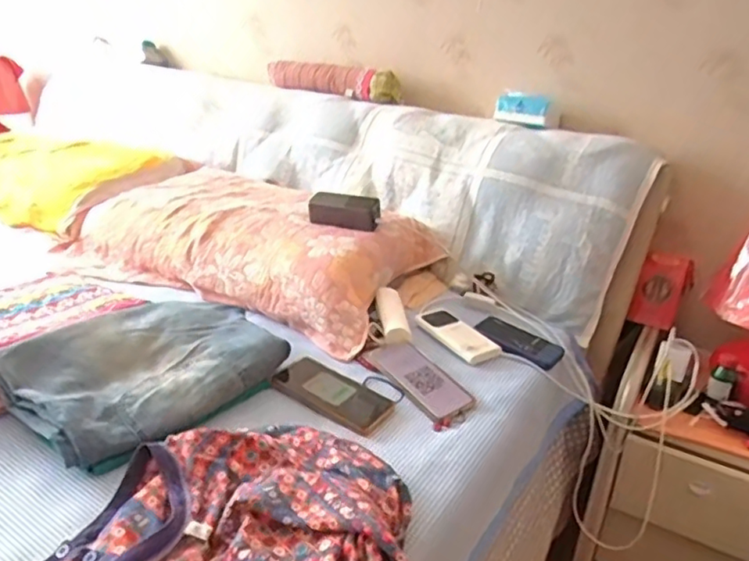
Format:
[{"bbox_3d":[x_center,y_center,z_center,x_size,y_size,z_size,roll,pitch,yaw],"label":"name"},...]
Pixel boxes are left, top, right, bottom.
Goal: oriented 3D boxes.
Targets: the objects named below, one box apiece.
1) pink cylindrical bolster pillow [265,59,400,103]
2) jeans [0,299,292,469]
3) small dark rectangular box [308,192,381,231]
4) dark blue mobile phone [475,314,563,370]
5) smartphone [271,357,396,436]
[{"bbox_3d":[-0.116,-0.507,1.527,0.083,0.080,0.450,-17,31,-40],"label":"pink cylindrical bolster pillow"},{"bbox_3d":[-0.297,0.111,0.801,0.235,0.058,0.328,22,29,36],"label":"jeans"},{"bbox_3d":[-0.057,-0.135,1.117,0.133,0.045,0.058,10,24,13],"label":"small dark rectangular box"},{"bbox_3d":[0.239,0.101,0.994,0.142,0.009,0.079,23,36,23],"label":"dark blue mobile phone"},{"bbox_3d":[-0.060,0.156,0.836,0.168,0.012,0.086,24,32,23],"label":"smartphone"}]

